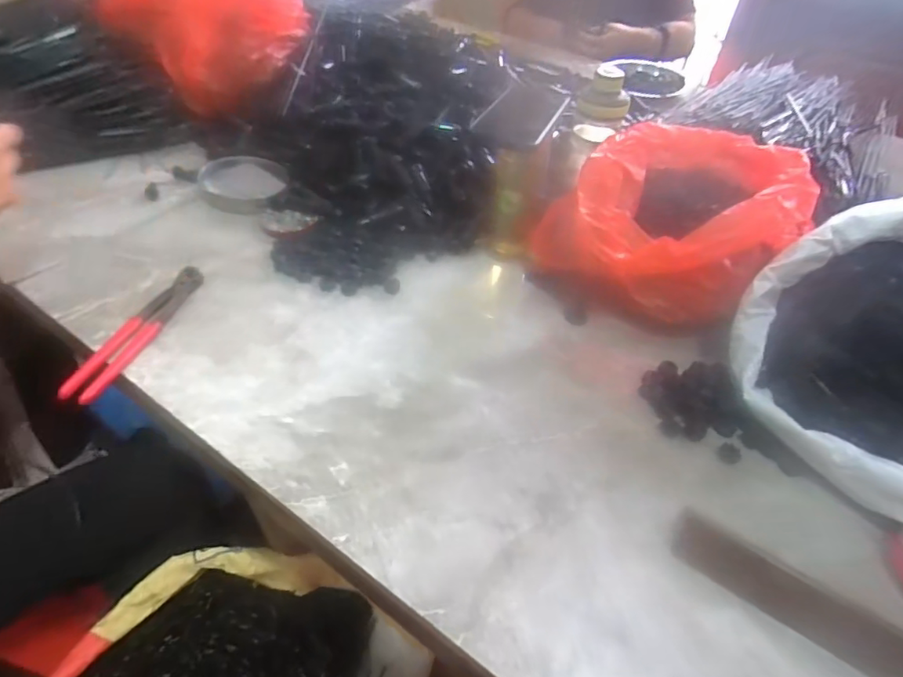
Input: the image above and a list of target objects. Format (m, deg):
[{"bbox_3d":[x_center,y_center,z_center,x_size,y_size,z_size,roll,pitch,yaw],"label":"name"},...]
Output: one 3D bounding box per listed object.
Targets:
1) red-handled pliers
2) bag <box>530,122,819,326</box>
[{"bbox_3d":[-0.339,-0.010,0.589,0.039,0.016,0.202,11,45,6],"label":"red-handled pliers"},{"bbox_3d":[0.277,-0.148,0.656,0.241,0.148,0.280,35,52,27],"label":"bag"}]

